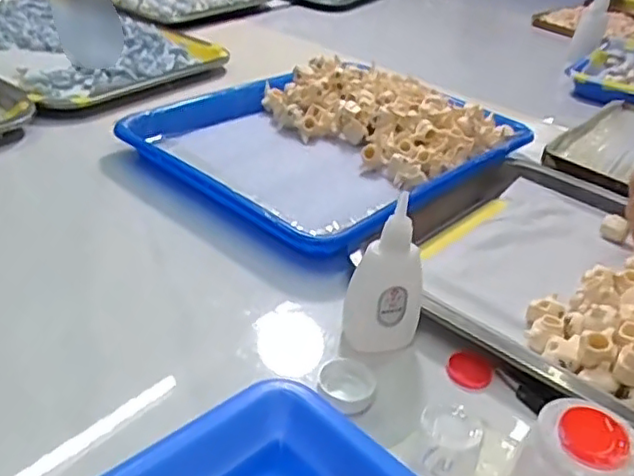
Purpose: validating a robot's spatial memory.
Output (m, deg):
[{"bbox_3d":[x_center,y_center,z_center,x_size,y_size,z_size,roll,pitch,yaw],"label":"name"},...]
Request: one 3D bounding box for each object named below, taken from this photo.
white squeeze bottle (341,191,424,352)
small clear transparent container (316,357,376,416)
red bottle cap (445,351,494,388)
[{"bbox_3d":[0.042,0.021,0.363,0.042,0.091,0.034,13,34,9],"label":"white squeeze bottle"},{"bbox_3d":[0.015,0.081,0.342,0.030,0.013,0.032,5,33,-3],"label":"small clear transparent container"},{"bbox_3d":[0.088,0.076,0.367,0.025,0.007,0.023,5,33,-3],"label":"red bottle cap"}]

